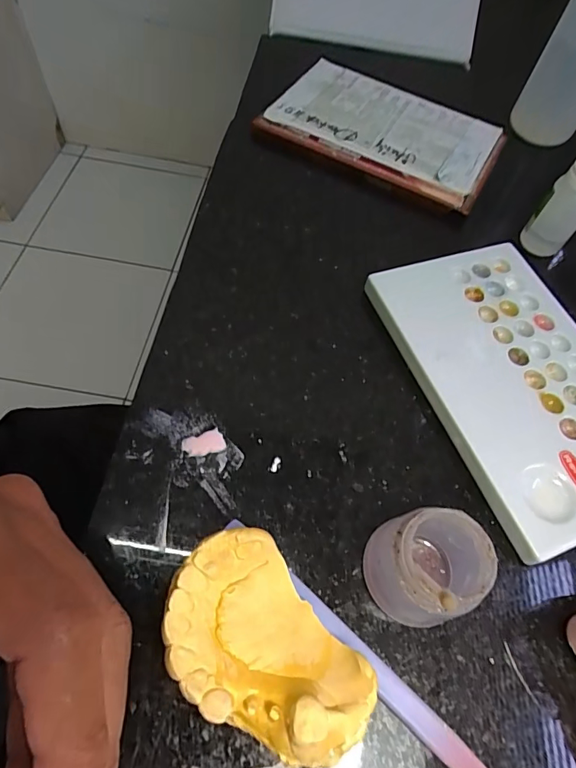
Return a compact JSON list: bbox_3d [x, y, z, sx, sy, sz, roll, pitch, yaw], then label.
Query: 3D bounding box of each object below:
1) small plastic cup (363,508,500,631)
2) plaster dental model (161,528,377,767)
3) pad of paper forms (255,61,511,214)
[{"bbox_3d":[0.049,0.065,0.162,0.036,0.041,0.034,1,61,-2],"label":"small plastic cup"},{"bbox_3d":[-0.009,0.087,0.148,0.043,0.037,0.069,-35,68,-20],"label":"plaster dental model"},{"bbox_3d":[0.066,-0.172,0.306,0.147,0.013,0.085,26,62,9],"label":"pad of paper forms"}]

